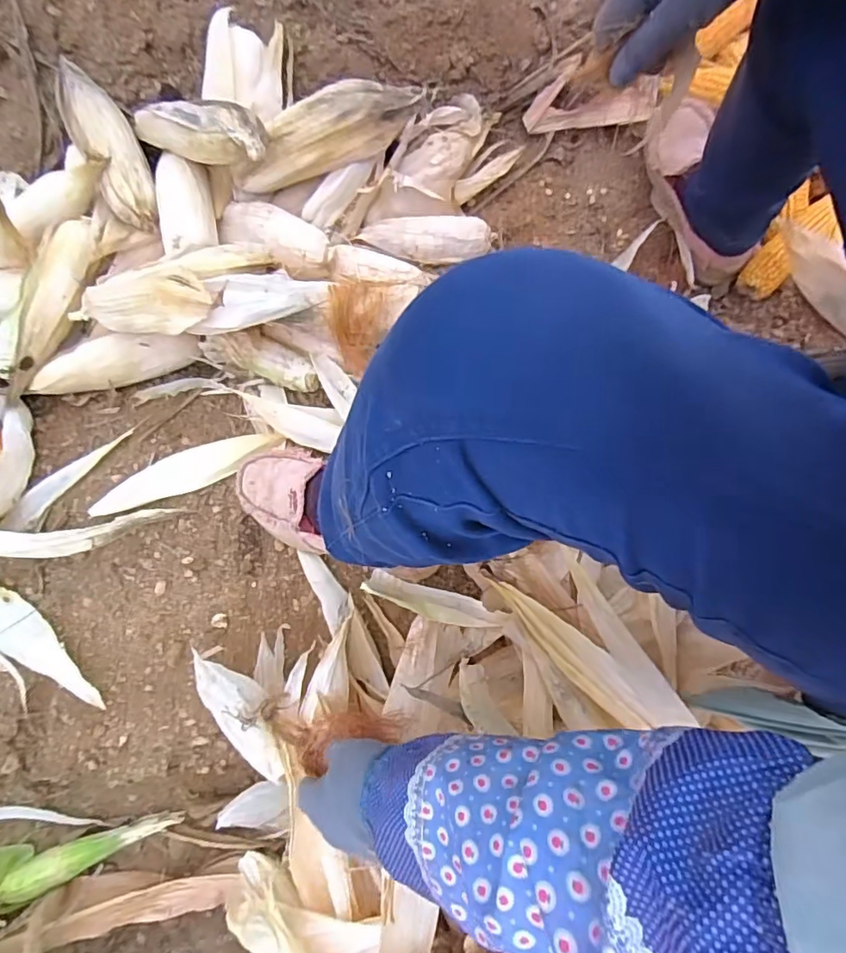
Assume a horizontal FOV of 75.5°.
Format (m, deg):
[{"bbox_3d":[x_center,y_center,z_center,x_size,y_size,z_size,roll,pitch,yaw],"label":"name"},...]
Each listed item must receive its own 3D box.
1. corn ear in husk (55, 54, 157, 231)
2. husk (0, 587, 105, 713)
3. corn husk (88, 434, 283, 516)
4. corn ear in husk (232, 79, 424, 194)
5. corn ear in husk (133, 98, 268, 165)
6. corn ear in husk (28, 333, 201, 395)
[{"bbox_3d":[-0.390,-0.416,0.670,0.069,0.051,0.241,-30,83,-5],"label":"corn ear in husk"},{"bbox_3d":[-0.422,0.187,0.577,0.065,0.026,0.180,-42,84,-7],"label":"husk"},{"bbox_3d":[-0.268,-0.009,0.621,0.208,0.020,0.046,-23,82,-5],"label":"corn husk"},{"bbox_3d":[-0.115,-0.400,0.637,0.236,0.055,0.086,-21,80,8],"label":"corn ear in husk"},{"bbox_3d":[-0.258,-0.399,0.622,0.204,0.051,0.063,21,79,22],"label":"corn ear in husk"},{"bbox_3d":[-0.369,-0.142,0.657,0.190,0.049,0.054,-19,82,-4],"label":"corn ear in husk"}]

